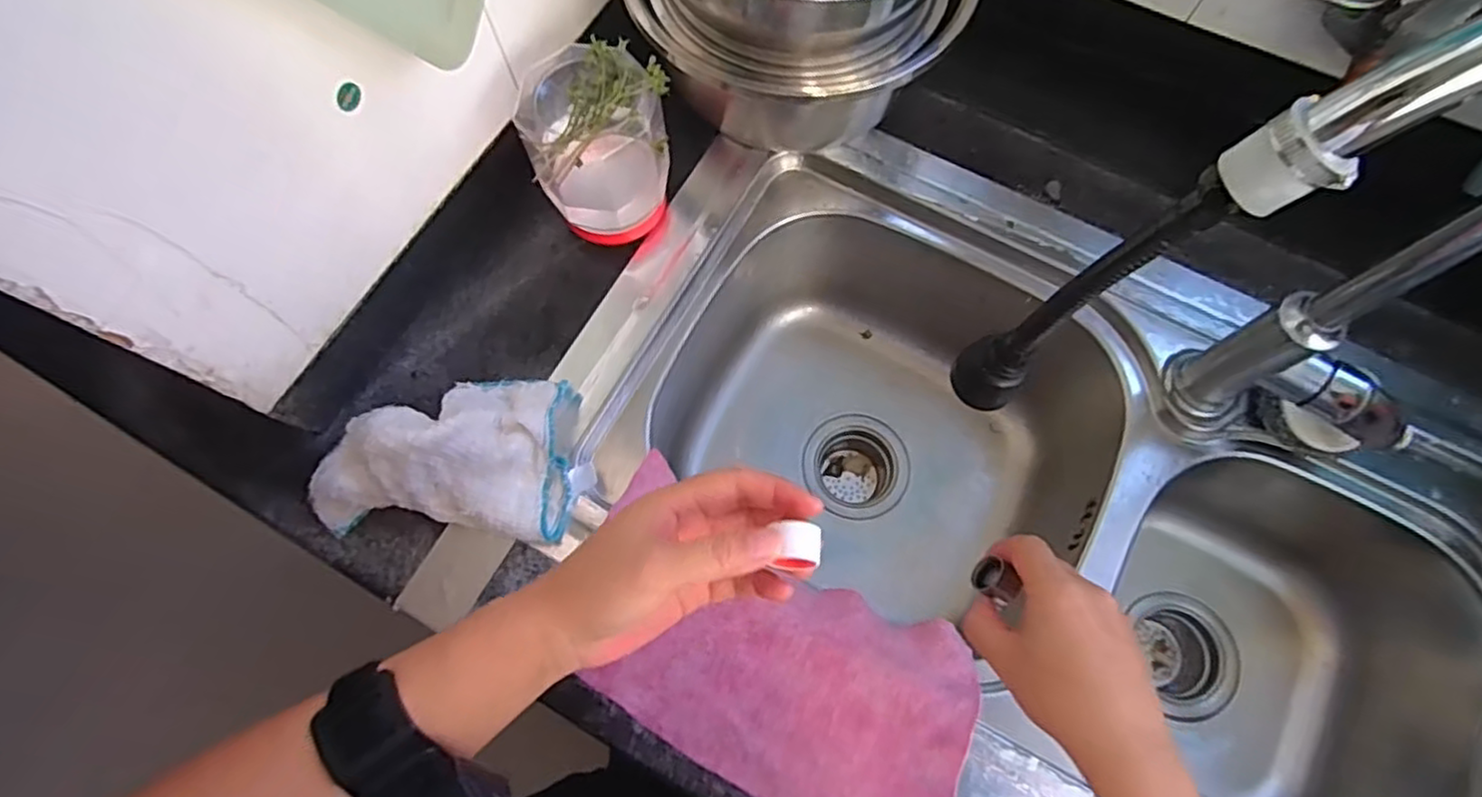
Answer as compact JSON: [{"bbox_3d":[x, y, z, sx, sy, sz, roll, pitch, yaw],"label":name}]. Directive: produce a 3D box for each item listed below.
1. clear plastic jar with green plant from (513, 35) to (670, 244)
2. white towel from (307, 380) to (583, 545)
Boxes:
[{"bbox_3d":[-0.105,-0.177,0.536,0.099,0.142,0.104,0,72,0],"label":"clear plastic jar with green plant"},{"bbox_3d":[-0.209,0.033,0.495,0.175,0.072,0.115,3,72,1],"label":"white towel"}]

